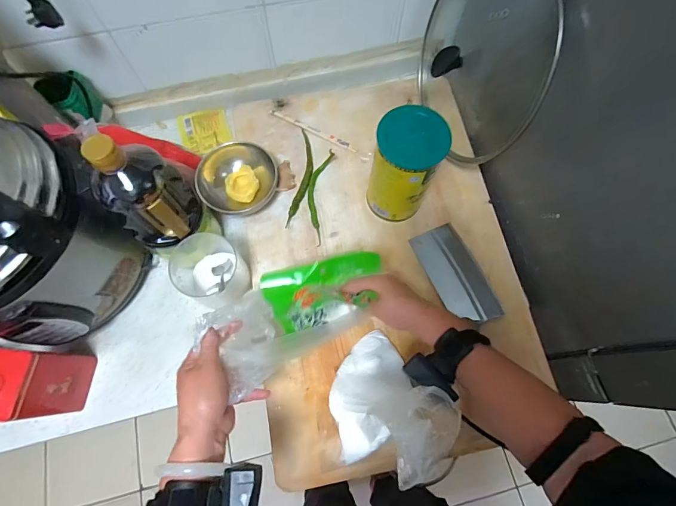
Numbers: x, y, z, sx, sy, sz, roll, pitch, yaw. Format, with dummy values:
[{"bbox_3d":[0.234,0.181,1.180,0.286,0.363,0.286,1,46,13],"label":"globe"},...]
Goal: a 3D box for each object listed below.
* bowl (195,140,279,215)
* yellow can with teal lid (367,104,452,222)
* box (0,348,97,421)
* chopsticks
[{"bbox_3d":[-0.176,-0.127,0.641,0.135,0.061,0.119,-33,75,-12],"label":"bowl"},{"bbox_3d":[0.103,-0.131,0.581,0.097,0.187,0.092,0,71,-1],"label":"yellow can with teal lid"},{"bbox_3d":[-0.430,0.186,0.518,0.065,0.144,0.084,8,71,1],"label":"box"},{"bbox_3d":[-0.038,-0.230,0.705,0.222,0.006,0.019,27,73,8],"label":"chopsticks"}]

